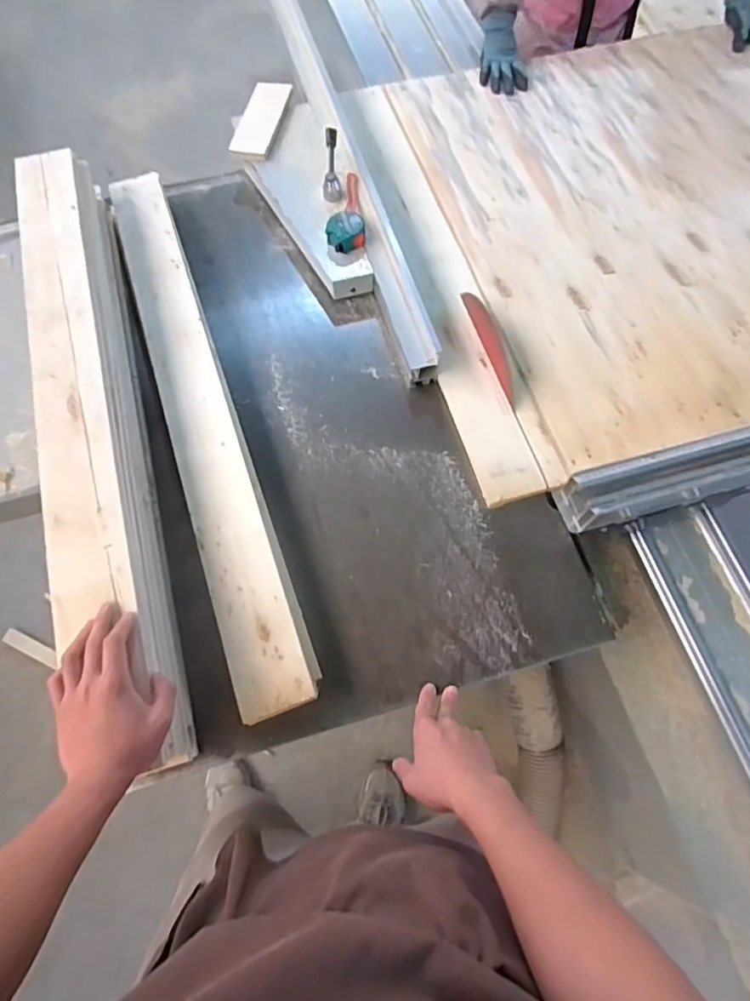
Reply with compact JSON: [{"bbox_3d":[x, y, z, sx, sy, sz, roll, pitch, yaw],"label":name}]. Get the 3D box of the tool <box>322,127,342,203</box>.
[{"bbox_3d":[-0.072,-0.561,0.922,0.031,0.026,0.115,1,93,2],"label":"tool"}]

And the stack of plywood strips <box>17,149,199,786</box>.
[{"bbox_3d":[-0.357,-0.099,0.705,0.083,0.151,0.823,-17,71,-5],"label":"stack of plywood strips"}]

